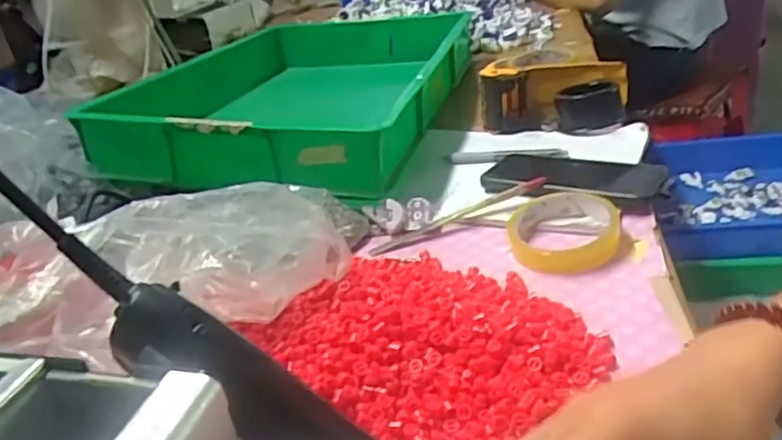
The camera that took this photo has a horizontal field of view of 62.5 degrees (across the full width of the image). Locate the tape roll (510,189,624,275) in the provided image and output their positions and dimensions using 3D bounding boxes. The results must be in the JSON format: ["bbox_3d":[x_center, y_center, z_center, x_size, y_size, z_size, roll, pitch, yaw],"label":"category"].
[{"bbox_3d":[0.143,0.007,0.535,0.087,0.018,0.092,0,31,19],"label":"tape roll"}]

